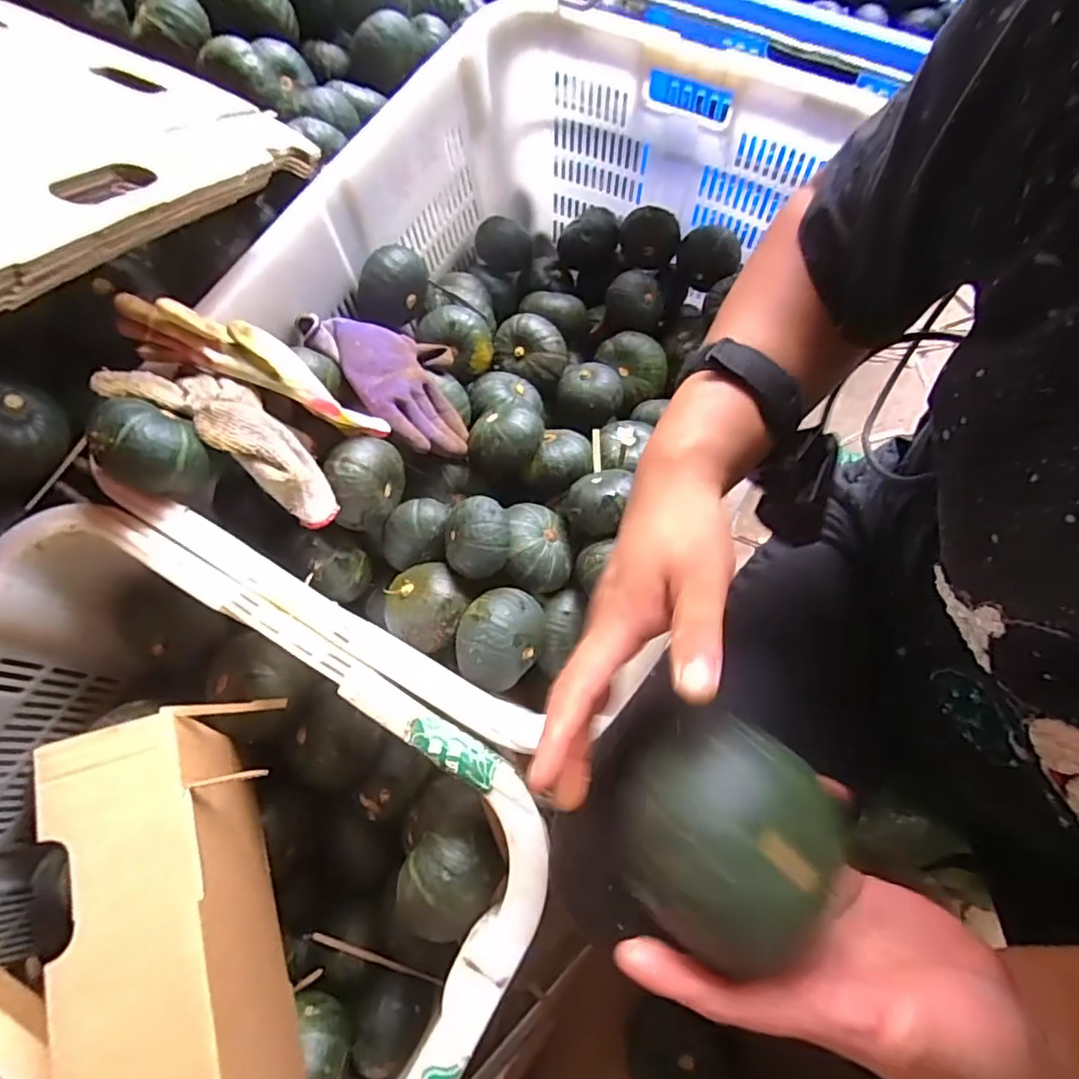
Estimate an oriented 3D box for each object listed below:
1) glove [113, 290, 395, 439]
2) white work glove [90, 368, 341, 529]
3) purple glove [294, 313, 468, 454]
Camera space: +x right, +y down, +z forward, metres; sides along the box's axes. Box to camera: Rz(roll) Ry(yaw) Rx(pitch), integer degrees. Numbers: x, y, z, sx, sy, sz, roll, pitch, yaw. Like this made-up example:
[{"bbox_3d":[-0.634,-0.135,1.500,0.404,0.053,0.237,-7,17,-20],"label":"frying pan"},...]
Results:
[{"bbox_3d":[-0.227,-0.132,0.496,0.218,0.073,0.042,23,67,-27],"label":"glove"},{"bbox_3d":[-0.234,-0.083,0.462,0.186,0.034,0.059,39,72,-21],"label":"white work glove"},{"bbox_3d":[-0.134,-0.168,0.592,0.116,0.077,0.181,-40,72,-12],"label":"purple glove"}]

